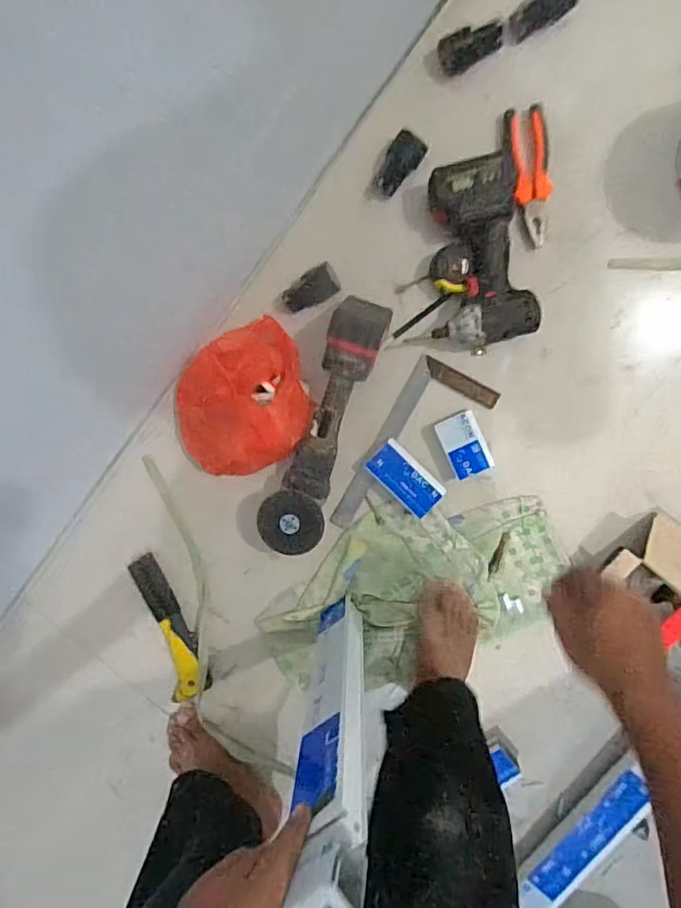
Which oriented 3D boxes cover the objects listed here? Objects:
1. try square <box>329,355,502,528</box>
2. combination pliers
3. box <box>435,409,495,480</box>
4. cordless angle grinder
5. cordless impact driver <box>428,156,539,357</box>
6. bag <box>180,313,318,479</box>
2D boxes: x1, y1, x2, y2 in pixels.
[{"bbox_3d":[0.112,0.007,0.855,0.132,0.017,0.301,30,99,1],"label":"try square"},{"bbox_3d":[0.276,-0.399,0.787,0.051,0.022,0.185,-8,96,7],"label":"combination pliers"},{"bbox_3d":[0.191,-0.014,0.839,0.061,0.029,0.096,-23,94,8],"label":"box"},{"bbox_3d":[-0.019,-0.037,0.820,0.099,0.103,0.389,22,99,2],"label":"cordless angle grinder"},{"bbox_3d":[0.203,-0.278,0.781,0.138,0.080,0.245,-3,97,6],"label":"cordless impact driver"},{"bbox_3d":[-0.157,-0.077,0.849,0.217,0.065,0.206,-21,95,8],"label":"bag"}]

